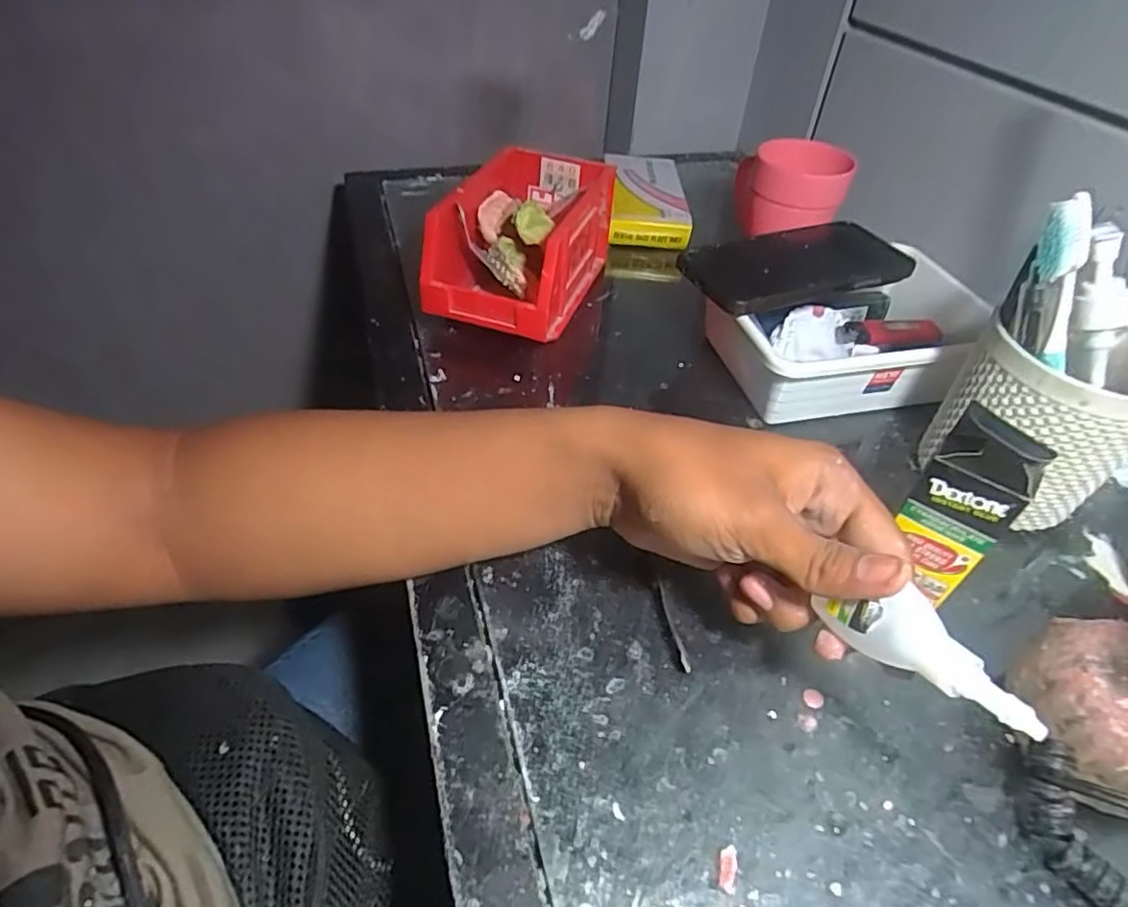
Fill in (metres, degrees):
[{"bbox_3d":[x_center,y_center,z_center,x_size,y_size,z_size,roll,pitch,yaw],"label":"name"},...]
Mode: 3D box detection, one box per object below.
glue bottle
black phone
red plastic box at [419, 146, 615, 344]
[{"bbox_3d":[0.135,0.070,0.233,0.017,0.025,0.080,-26,33,-26],"label":"glue bottle"},{"bbox_3d":[0.170,-0.140,0.465,0.173,0.012,0.083,-16,49,-18],"label":"black phone"},{"bbox_3d":[-0.035,-0.166,0.512,0.104,0.090,0.169,16,47,12],"label":"red plastic box"}]

